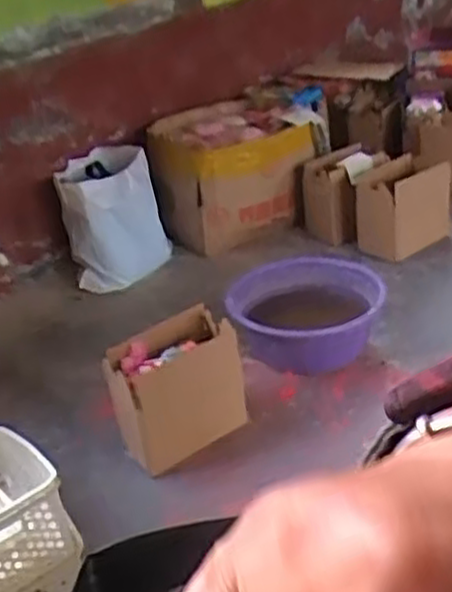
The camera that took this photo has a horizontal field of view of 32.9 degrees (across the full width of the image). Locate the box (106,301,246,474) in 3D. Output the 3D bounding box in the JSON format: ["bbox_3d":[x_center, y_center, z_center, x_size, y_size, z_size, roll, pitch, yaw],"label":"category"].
[{"bbox_3d":[-0.081,0.154,1.226,0.206,0.194,0.106,-25,33,-30],"label":"box"}]

